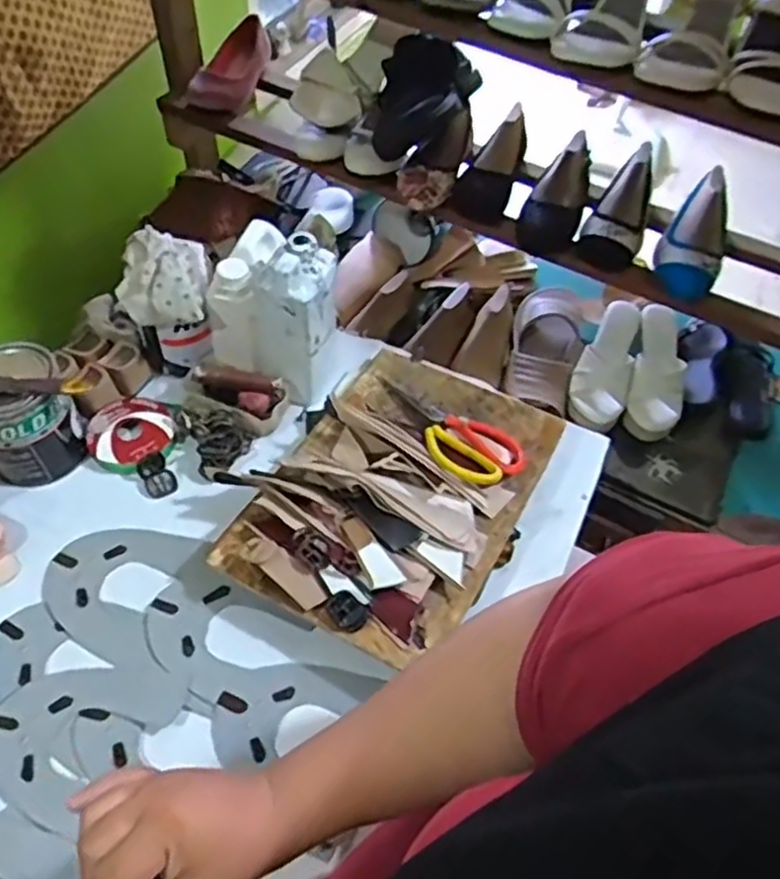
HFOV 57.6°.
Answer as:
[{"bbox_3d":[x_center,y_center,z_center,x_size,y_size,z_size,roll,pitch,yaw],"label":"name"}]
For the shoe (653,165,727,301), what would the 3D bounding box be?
[{"bbox_3d":[0.405,-0.274,0.921,0.083,0.081,0.191,25,56,13],"label":"shoe"}]

